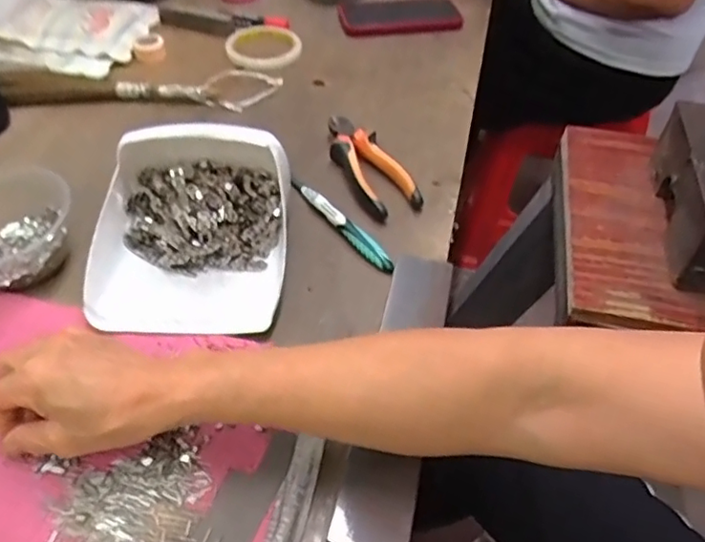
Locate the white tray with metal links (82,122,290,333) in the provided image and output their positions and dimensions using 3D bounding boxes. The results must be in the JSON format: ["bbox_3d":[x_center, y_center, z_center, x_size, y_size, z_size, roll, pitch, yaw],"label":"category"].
[{"bbox_3d":[-0.136,-0.042,0.486,0.156,0.087,0.169,2,48,-2],"label":"white tray with metal links"}]

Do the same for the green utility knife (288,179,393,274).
[{"bbox_3d":[-0.012,-0.044,0.551,0.012,0.022,0.144,-28,56,-26],"label":"green utility knife"}]

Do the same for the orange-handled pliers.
[{"bbox_3d":[0.016,-0.110,0.601,0.051,0.026,0.149,-20,53,-20],"label":"orange-handled pliers"}]

